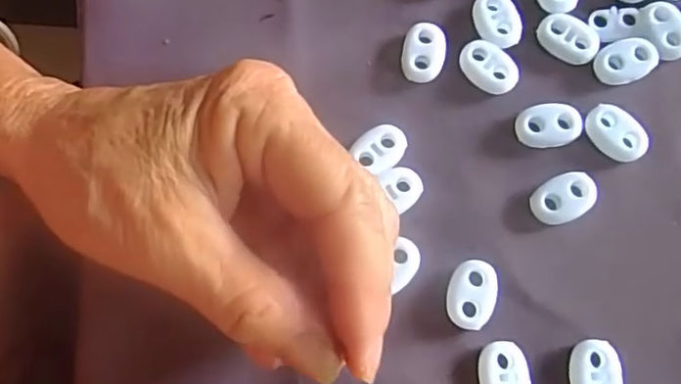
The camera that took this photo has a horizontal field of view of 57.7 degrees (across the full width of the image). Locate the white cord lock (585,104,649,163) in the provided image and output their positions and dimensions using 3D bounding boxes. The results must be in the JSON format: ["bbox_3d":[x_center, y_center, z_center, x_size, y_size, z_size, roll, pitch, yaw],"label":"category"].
[{"bbox_3d":[0.097,-0.021,0.218,0.014,0.006,0.022,-36,78,-7],"label":"white cord lock"}]

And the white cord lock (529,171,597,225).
[{"bbox_3d":[0.077,0.003,0.213,0.022,0.006,0.015,-28,77,-5],"label":"white cord lock"}]

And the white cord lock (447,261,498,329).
[{"bbox_3d":[0.044,0.034,0.206,0.015,0.005,0.022,16,77,6],"label":"white cord lock"}]

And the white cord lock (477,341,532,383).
[{"bbox_3d":[0.052,0.060,0.198,0.016,0.006,0.023,-7,76,0],"label":"white cord lock"}]

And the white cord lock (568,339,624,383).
[{"bbox_3d":[0.081,0.059,0.197,0.015,0.006,0.022,-1,76,2],"label":"white cord lock"}]

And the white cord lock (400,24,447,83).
[{"bbox_3d":[0.031,-0.051,0.229,0.016,0.006,0.022,12,77,5],"label":"white cord lock"}]

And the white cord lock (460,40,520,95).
[{"bbox_3d":[0.055,-0.045,0.227,0.022,0.006,0.015,35,80,10],"label":"white cord lock"}]

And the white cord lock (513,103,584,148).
[{"bbox_3d":[0.074,-0.023,0.220,0.023,0.007,0.015,-6,76,0],"label":"white cord lock"}]

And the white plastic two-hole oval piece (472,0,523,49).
[{"bbox_3d":[0.058,-0.064,0.230,0.017,0.004,0.022,-12,76,-1],"label":"white plastic two-hole oval piece"}]

